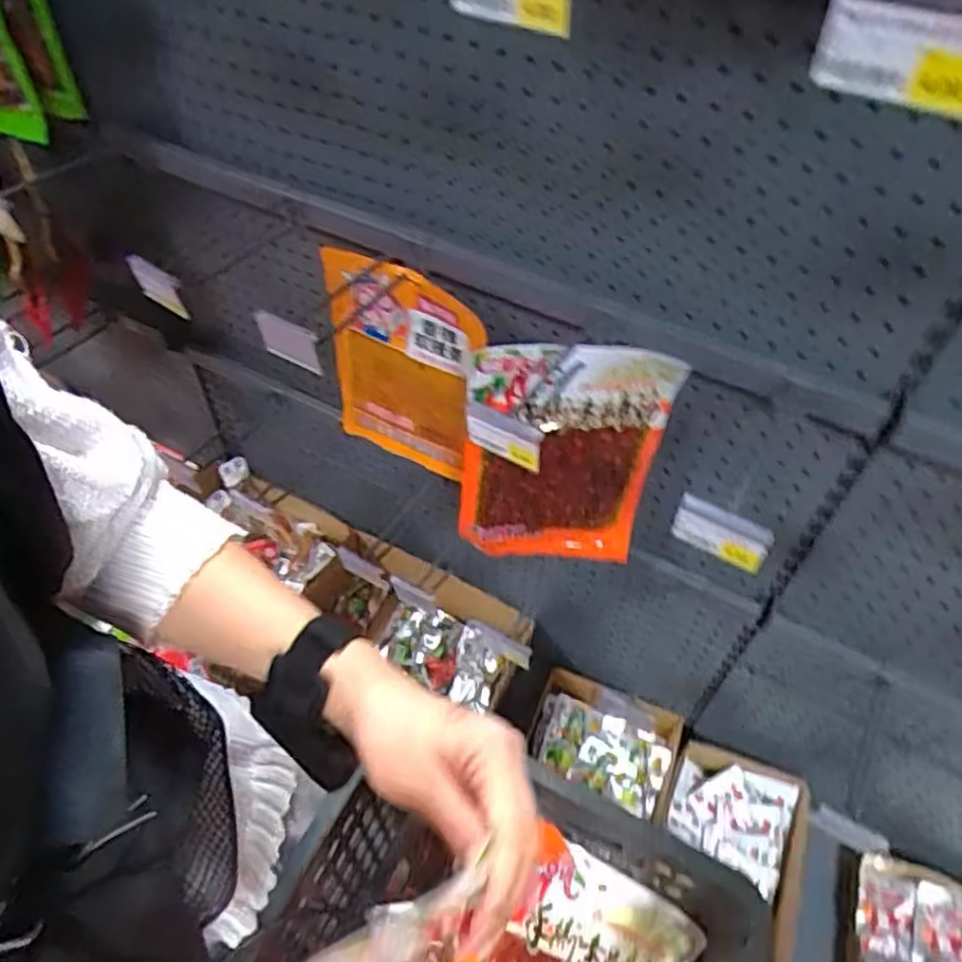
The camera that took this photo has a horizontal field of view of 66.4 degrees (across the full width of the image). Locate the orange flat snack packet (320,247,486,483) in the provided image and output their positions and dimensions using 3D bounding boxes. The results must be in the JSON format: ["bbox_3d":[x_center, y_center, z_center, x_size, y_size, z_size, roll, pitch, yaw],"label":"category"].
[{"bbox_3d":[-0.086,-0.118,0.812,0.172,0.265,0.022,24,54,17],"label":"orange flat snack packet"}]

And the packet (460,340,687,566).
[{"bbox_3d":[0.081,-0.015,0.737,0.195,0.285,0.031,-2,51,-3],"label":"packet"}]

